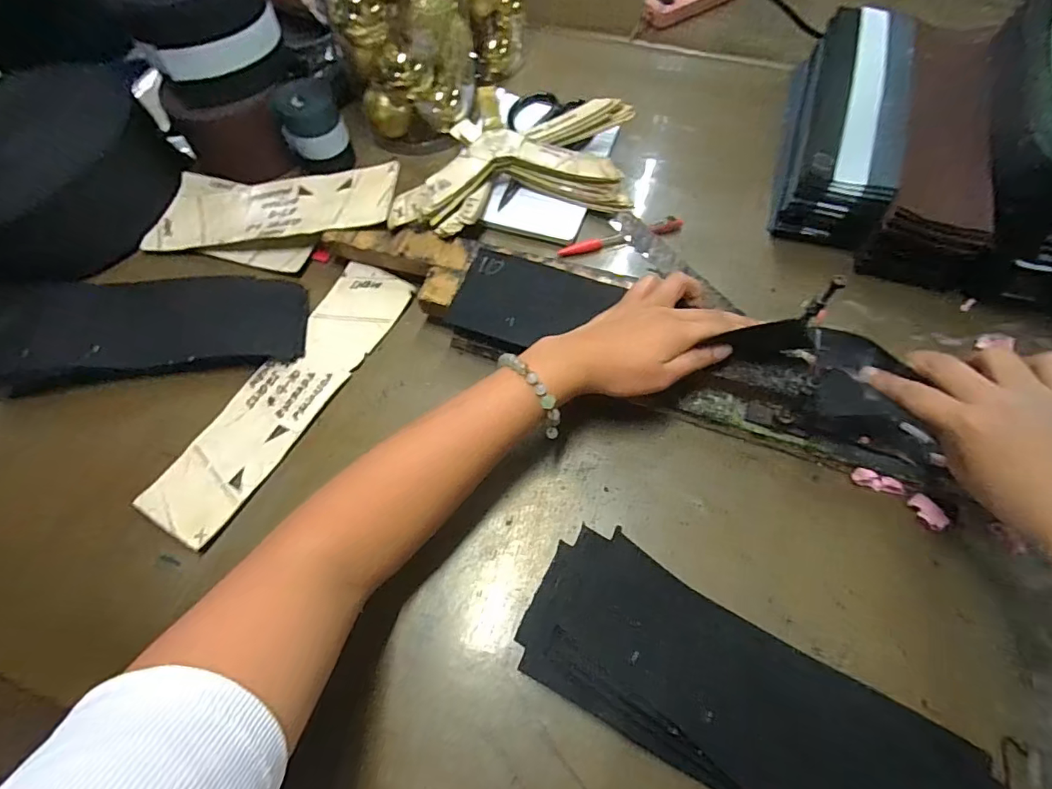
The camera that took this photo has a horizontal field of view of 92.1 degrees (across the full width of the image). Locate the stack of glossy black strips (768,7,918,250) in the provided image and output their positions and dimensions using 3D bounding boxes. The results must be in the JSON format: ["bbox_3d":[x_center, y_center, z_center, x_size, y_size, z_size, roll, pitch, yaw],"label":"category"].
[{"bbox_3d":[0.329,-0.282,0.531,0.087,0.090,0.308,16,65,10],"label":"stack of glossy black strips"}]

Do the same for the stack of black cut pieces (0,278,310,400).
[{"bbox_3d":[-0.357,-0.063,0.459,0.302,0.017,0.107,-8,63,-2],"label":"stack of black cut pieces"}]

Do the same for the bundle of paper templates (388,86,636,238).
[{"bbox_3d":[-0.009,-0.228,0.513,0.235,0.051,0.172,-2,63,1],"label":"bundle of paper templates"}]

